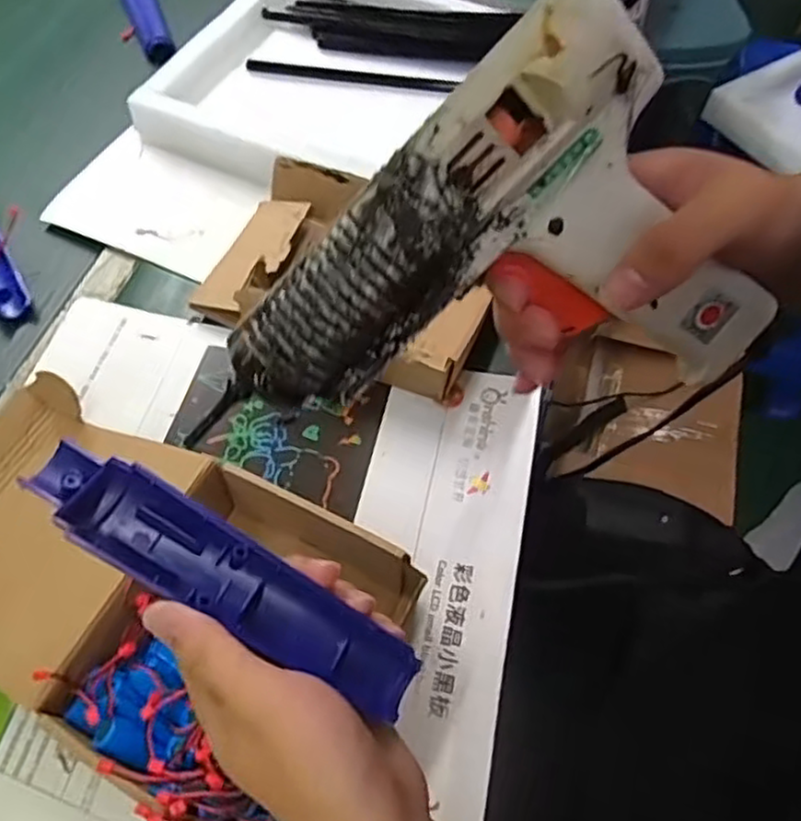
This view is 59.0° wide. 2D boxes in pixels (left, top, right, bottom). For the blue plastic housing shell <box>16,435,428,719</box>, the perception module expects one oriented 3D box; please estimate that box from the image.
[{"bbox_3d":[-0.070,0.066,0.284,0.165,0.022,0.037,31,65,1],"label":"blue plastic housing shell"}]

